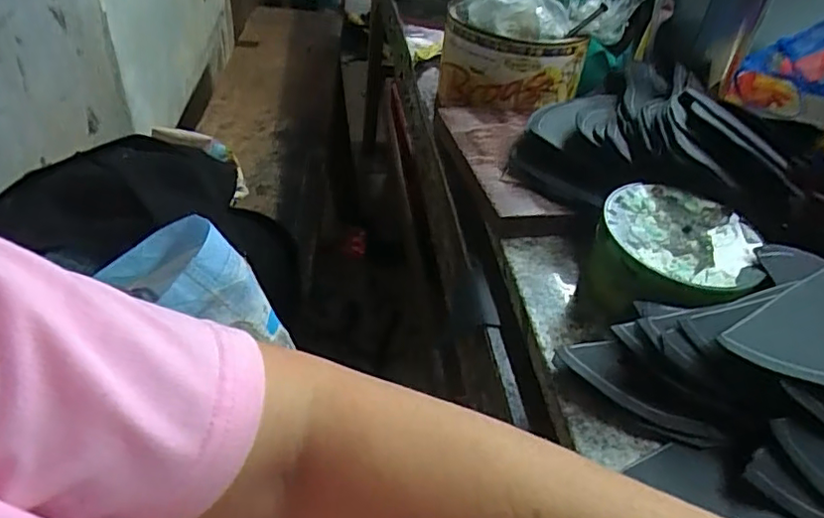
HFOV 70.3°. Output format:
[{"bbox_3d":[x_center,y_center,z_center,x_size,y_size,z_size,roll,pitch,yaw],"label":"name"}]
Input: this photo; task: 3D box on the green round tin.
[{"bbox_3d":[0.168,0.003,0.385,0.099,0.050,0.106,18,41,13],"label":"green round tin"}]

